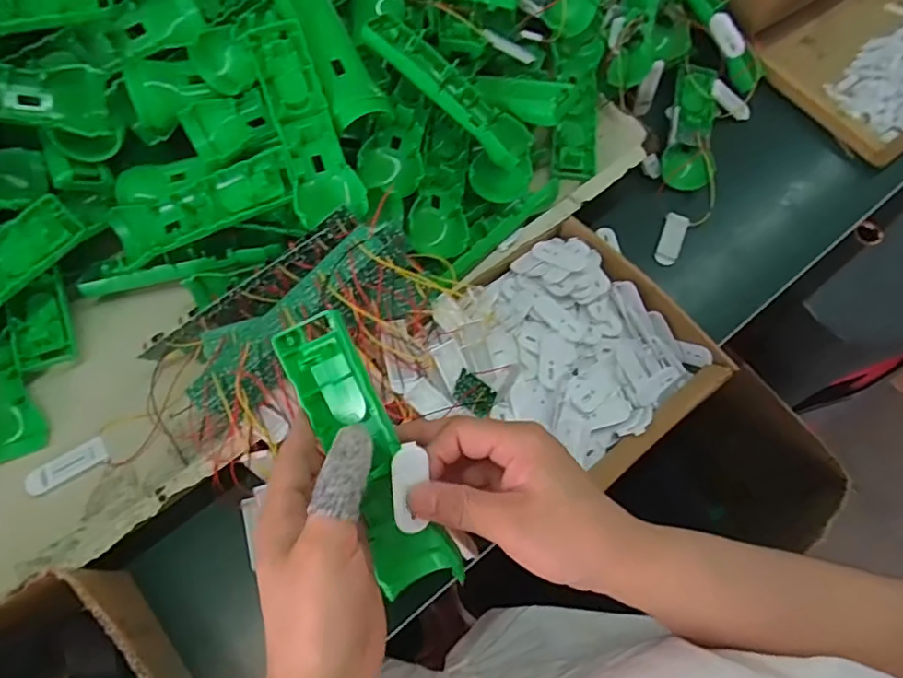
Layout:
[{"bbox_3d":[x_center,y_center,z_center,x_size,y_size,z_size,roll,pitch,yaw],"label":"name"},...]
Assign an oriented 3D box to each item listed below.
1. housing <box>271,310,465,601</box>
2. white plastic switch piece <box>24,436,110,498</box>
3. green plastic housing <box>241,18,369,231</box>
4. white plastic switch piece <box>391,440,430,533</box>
[{"bbox_3d":[-0.045,0.064,0.319,0.043,0.027,0.161,-24,96,-13],"label":"housing"},{"bbox_3d":[-0.285,0.095,0.433,0.056,0.006,0.020,-32,72,-15],"label":"white plastic switch piece"},{"bbox_3d":[-0.113,-0.163,0.442,0.047,0.028,0.157,-20,92,-11],"label":"green plastic housing"},{"bbox_3d":[-0.022,0.078,0.300,0.018,0.005,0.045,0,101,-3],"label":"white plastic switch piece"}]

